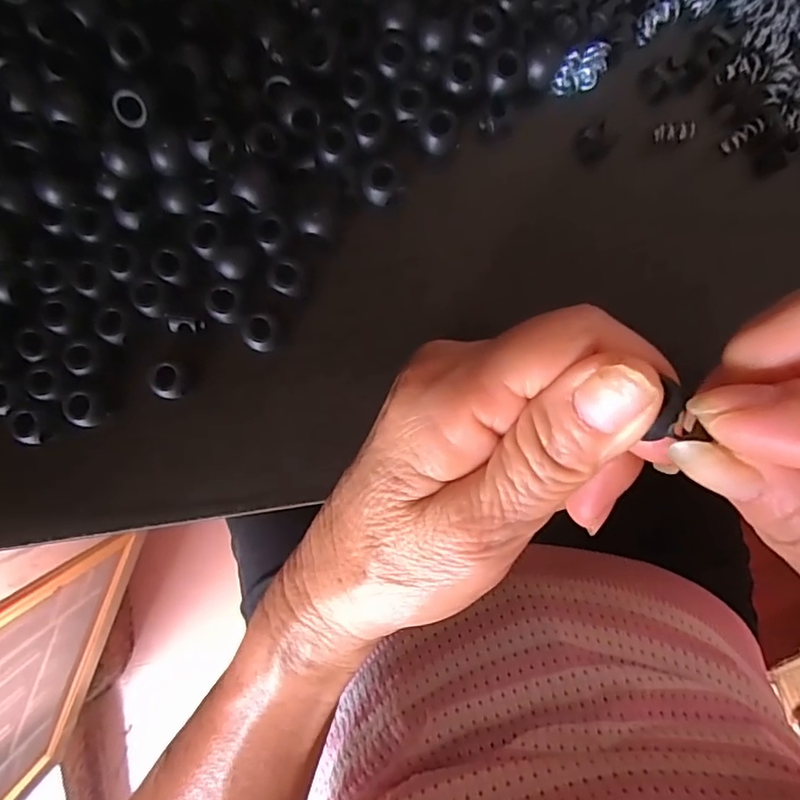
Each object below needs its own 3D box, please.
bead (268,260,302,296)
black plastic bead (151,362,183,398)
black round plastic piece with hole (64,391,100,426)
[{"bbox_3d":[-0.040,-0.043,0.192,0.010,0.007,0.011,0,92,1],"label":"bead"},{"bbox_3d":[-0.084,-0.007,0.195,0.008,0.009,0.013,-1,94,0],"label":"black plastic bead"},{"bbox_3d":[-0.114,0.003,0.196,0.011,0.007,0.012,0,94,0],"label":"black round plastic piece with hole"}]

